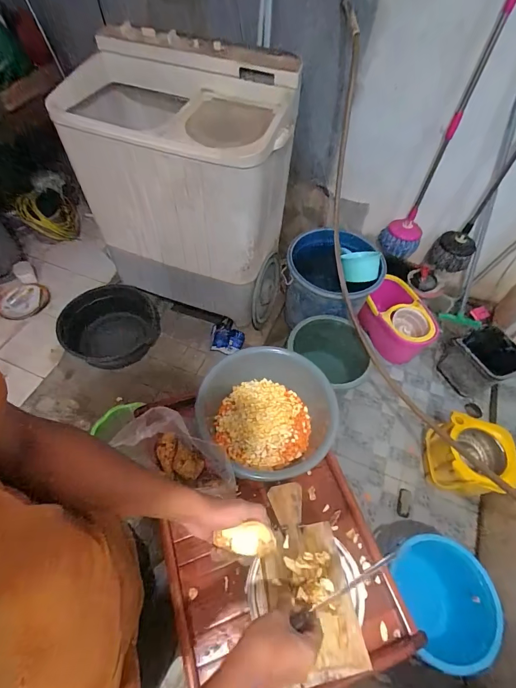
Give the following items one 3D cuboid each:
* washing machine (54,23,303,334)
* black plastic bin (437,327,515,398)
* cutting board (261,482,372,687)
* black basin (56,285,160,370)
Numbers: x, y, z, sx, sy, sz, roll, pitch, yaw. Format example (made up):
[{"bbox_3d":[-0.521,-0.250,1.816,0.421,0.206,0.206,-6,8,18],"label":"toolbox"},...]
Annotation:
[{"bbox_3d":[-0.264,-0.543,1.340,0.689,0.935,0.421,13,56,6],"label":"washing machine"},{"bbox_3d":[1.006,0.084,1.588,0.210,0.259,0.264,-32,63,-22],"label":"black plastic bin"},{"bbox_3d":[0.072,0.354,0.539,0.121,0.017,0.254,-8,56,-8],"label":"cutting board"},{"bbox_3d":[-0.712,-0.098,1.653,0.432,0.127,0.386,20,57,11],"label":"black basin"}]

